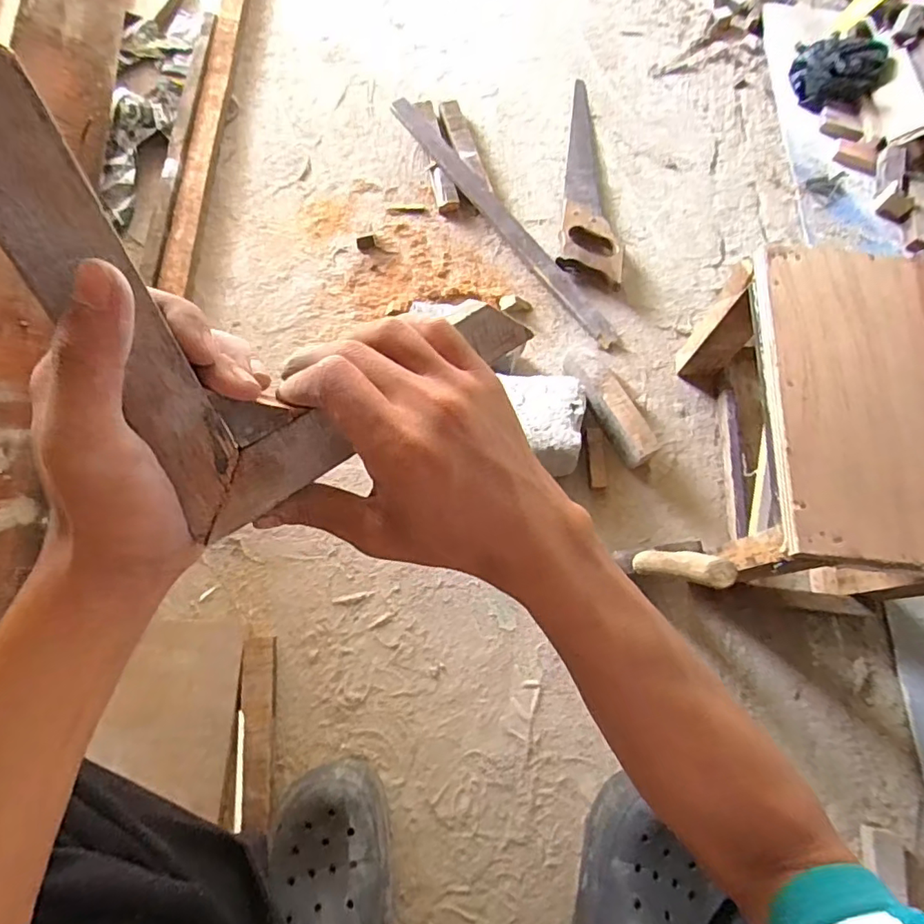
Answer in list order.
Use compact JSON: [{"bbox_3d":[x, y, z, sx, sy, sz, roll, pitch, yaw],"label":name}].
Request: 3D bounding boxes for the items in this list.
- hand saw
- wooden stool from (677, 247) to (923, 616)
[{"bbox_3d":[0.201,-0.450,0.854,0.087,0.038,0.432,5,71,-1],"label":"hand saw"},{"bbox_3d":[0.405,-0.025,0.615,0.228,0.233,0.328,5,71,-1],"label":"wooden stool"}]

